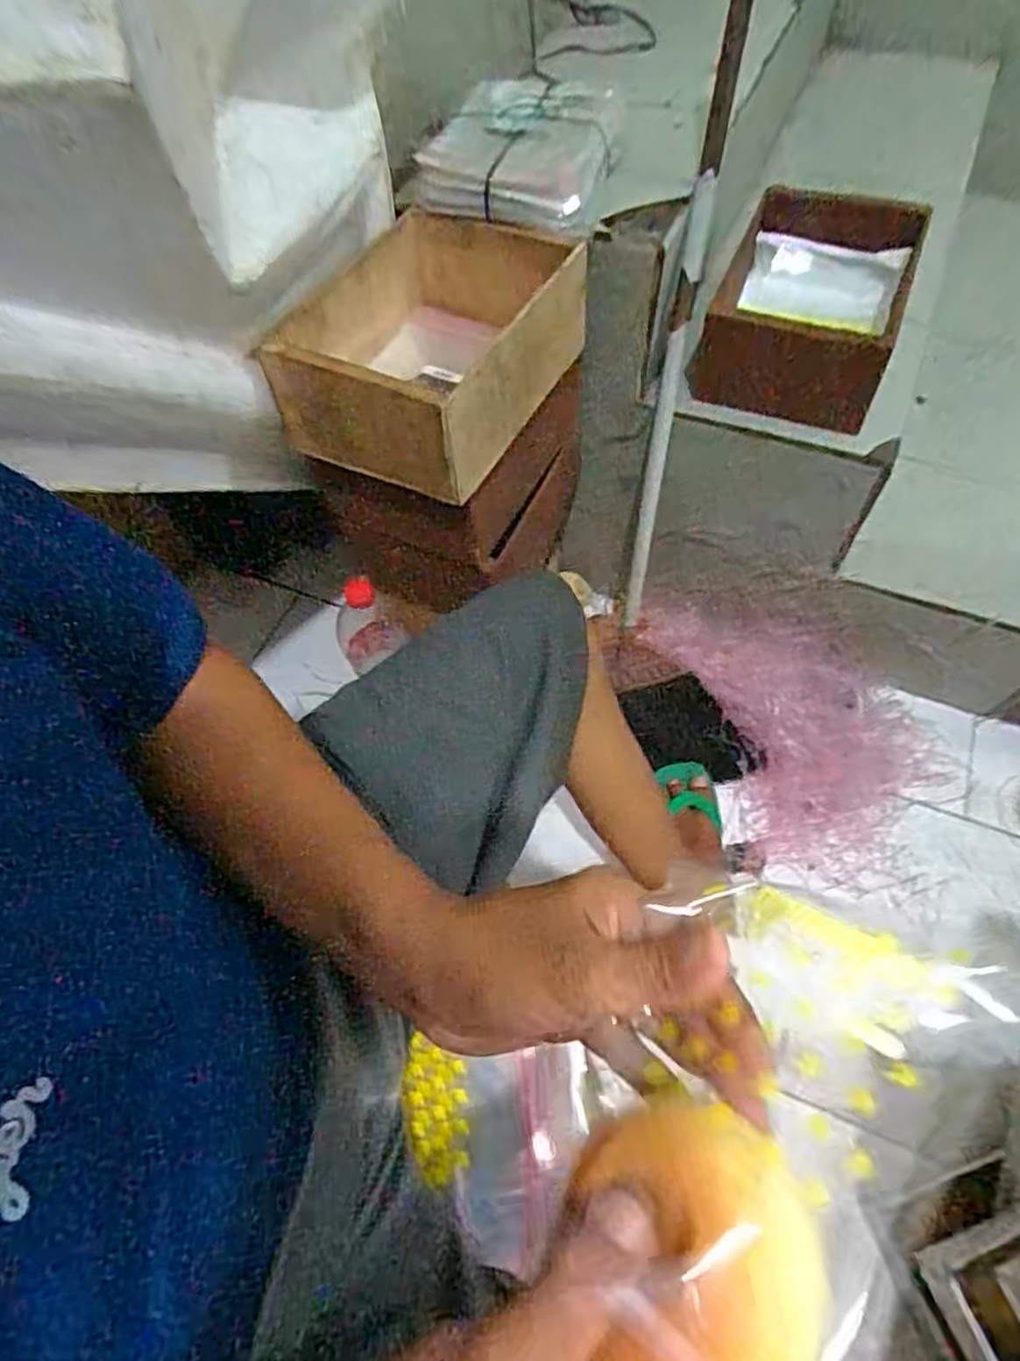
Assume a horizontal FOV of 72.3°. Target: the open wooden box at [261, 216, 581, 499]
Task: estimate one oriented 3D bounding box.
[{"bbox_3d":[-0.056,-0.316,0.660,0.215,0.114,0.271,23,65,15],"label":"open wooden box"}]

